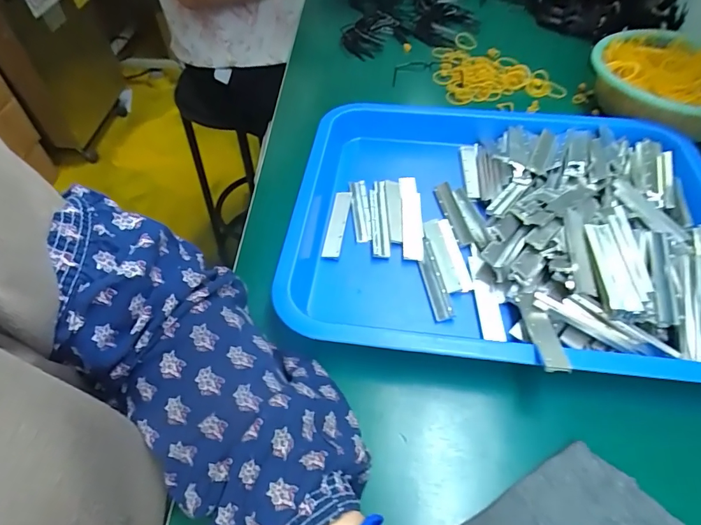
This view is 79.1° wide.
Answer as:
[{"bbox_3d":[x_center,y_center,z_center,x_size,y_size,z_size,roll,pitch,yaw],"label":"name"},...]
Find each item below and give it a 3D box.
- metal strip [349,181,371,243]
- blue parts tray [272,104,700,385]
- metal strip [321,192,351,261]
[{"bbox_3d":[0.009,-0.052,0.422,0.016,0.008,0.082,-3,51,-2],"label":"metal strip"},{"bbox_3d":[0.146,-0.040,0.390,0.406,0.042,0.302,6,51,5],"label":"blue parts tray"},{"bbox_3d":[-0.012,-0.038,0.407,0.017,0.008,0.080,7,52,6],"label":"metal strip"}]

